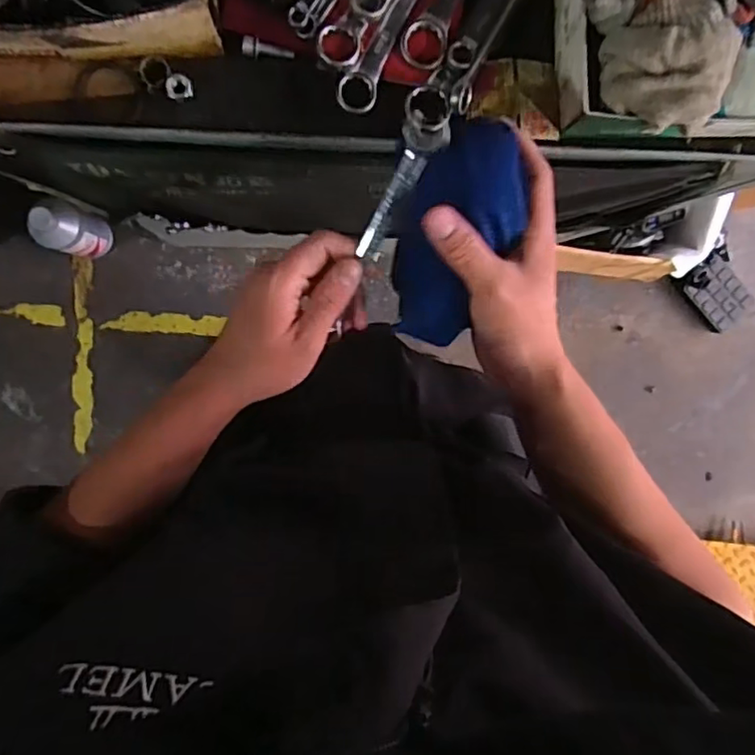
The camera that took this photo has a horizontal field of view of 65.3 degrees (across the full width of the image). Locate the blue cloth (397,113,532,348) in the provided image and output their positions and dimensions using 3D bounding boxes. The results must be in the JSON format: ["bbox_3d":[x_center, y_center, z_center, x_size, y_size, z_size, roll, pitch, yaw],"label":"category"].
[{"bbox_3d":[0.049,-0.088,0.369,0.070,0.025,0.135,16,113,-6],"label":"blue cloth"}]

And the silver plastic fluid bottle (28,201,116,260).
[{"bbox_3d":[-0.623,-0.298,1.205,0.087,0.224,0.092,13,94,-6],"label":"silver plastic fluid bottle"}]

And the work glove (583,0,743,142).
[{"bbox_3d":[0.194,-0.234,0.384,0.097,0.045,0.138,-20,97,-3],"label":"work glove"}]

